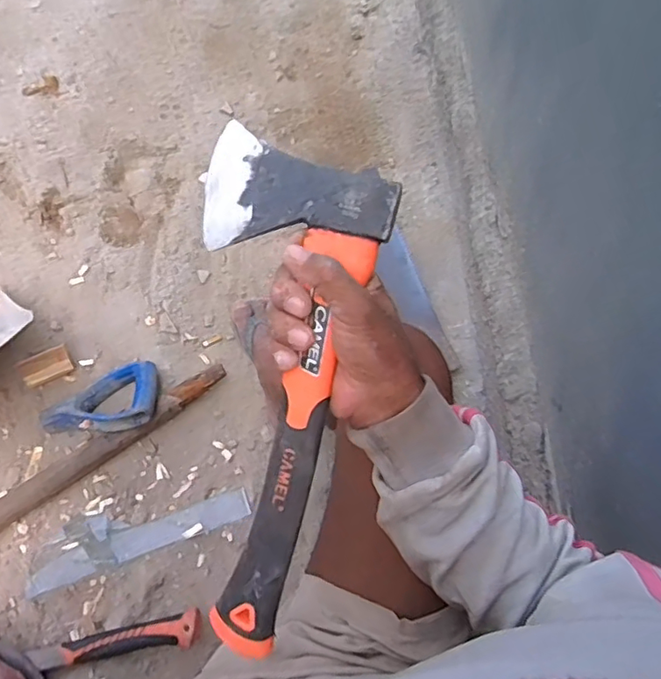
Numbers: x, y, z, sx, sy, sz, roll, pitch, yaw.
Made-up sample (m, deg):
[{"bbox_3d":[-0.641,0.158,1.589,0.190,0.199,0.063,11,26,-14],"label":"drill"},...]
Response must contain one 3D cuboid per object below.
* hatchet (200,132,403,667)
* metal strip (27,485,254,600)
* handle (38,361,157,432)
[{"bbox_3d":[-0.029,0.040,0.389,0.124,0.035,0.352,3,94,-1],"label":"hatchet"},{"bbox_3d":[-0.280,0.274,0.822,0.312,0.004,0.081,-18,66,-11],"label":"metal strip"},{"bbox_3d":[-0.355,0.101,0.876,0.177,0.046,0.120,-18,40,0],"label":"handle"}]

